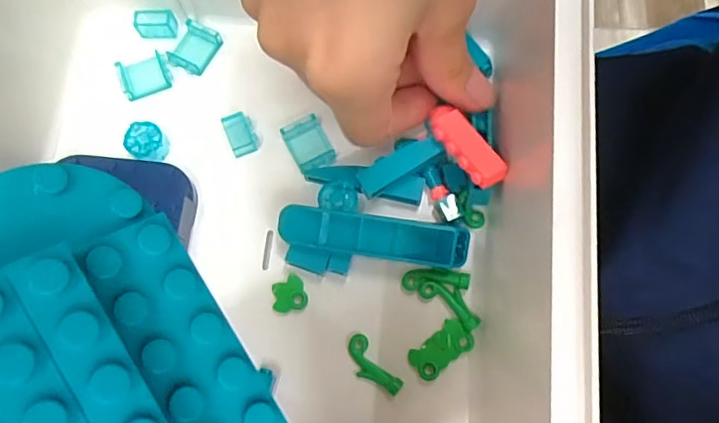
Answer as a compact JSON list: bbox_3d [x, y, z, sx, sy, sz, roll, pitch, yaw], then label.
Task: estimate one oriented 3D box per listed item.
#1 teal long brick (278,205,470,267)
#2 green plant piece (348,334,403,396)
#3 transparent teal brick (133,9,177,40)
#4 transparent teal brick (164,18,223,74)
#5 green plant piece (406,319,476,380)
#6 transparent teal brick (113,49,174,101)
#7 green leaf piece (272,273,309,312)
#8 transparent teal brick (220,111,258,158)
[{"bbox_3d":[0.006,0.010,0.217,0.071,0.016,0.015,6,74,3],"label":"teal long brick"},{"bbox_3d":[0.004,0.058,0.211,0.011,0.005,0.025,-38,76,-9],"label":"green plant piece"},{"bbox_3d":[-0.088,-0.081,0.248,0.016,0.010,0.009,-6,73,-1],"label":"transparent teal brick"},{"bbox_3d":[-0.073,-0.071,0.249,0.015,0.010,0.021,33,77,10],"label":"transparent teal brick"},{"bbox_3d":[0.030,0.051,0.212,0.024,0.004,0.013,-36,76,-9],"label":"green plant piece"},{"bbox_3d":[-0.092,-0.059,0.243,0.021,0.005,0.016,-20,74,-5],"label":"transparent teal brick"},{"bbox_3d":[-0.027,0.031,0.219,0.013,0.004,0.013,-11,74,-2],"label":"green leaf piece"},{"bbox_3d":[-0.049,-0.031,0.236,0.011,0.009,0.017,-20,74,-5],"label":"transparent teal brick"}]

